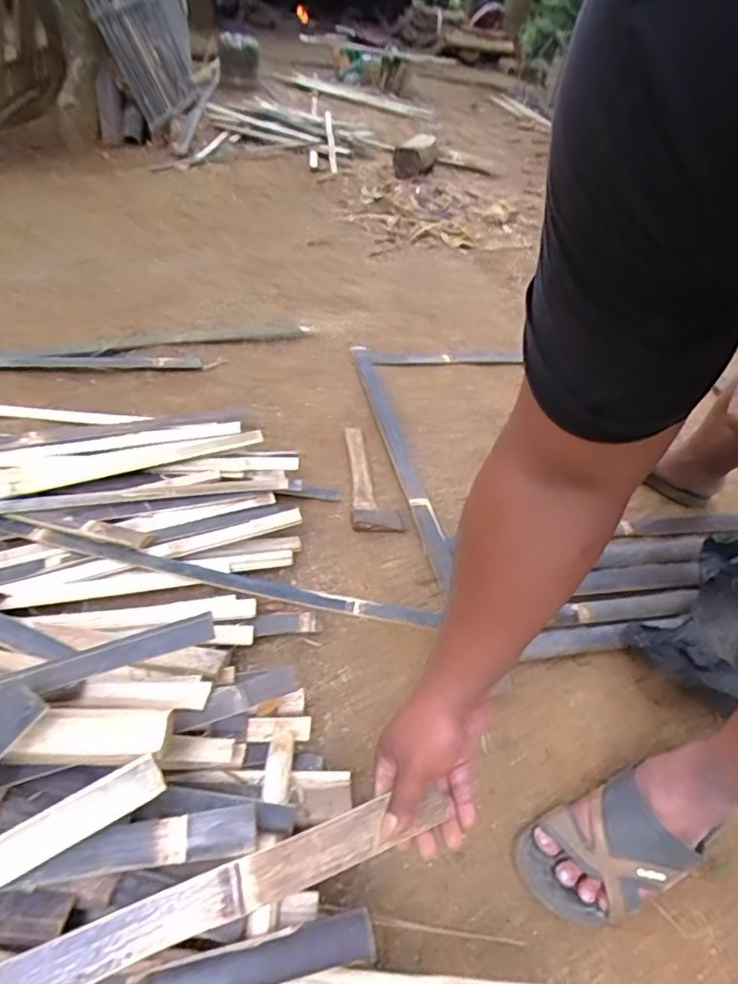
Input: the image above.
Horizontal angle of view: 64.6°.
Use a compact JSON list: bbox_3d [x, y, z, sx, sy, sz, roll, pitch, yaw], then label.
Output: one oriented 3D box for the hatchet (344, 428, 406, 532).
[{"bbox_3d":[-0.001,-0.034,1.030,0.085,0.027,0.268,-2,44,-10],"label":"hatchet"}]

